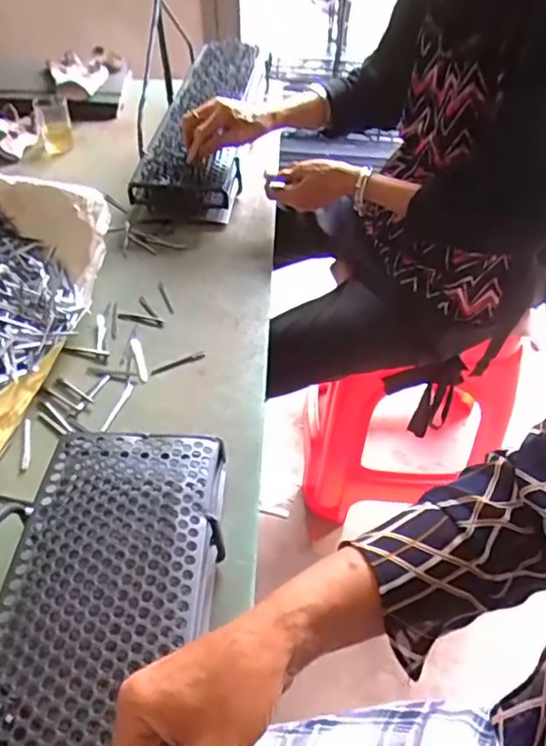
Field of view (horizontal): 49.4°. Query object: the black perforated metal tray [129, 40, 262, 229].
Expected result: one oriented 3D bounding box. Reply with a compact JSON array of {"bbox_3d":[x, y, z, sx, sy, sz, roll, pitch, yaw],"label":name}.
[{"bbox_3d":[-0.116,-0.465,1.085,0.159,0.077,0.633,3,45,2],"label":"black perforated metal tray"}]

